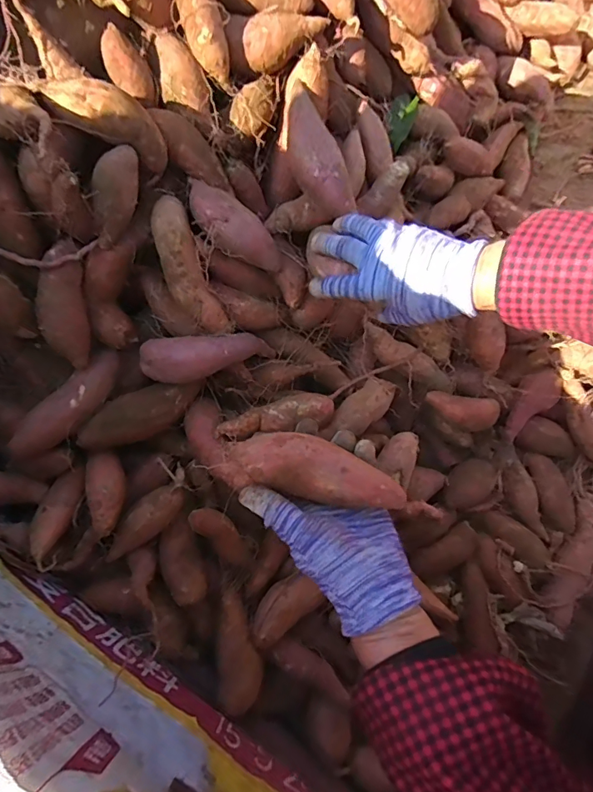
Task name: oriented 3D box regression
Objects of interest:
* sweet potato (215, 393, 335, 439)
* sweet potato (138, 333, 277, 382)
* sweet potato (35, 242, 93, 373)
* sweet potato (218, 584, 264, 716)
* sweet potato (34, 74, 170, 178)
[{"bbox_3d":[-0.020,0.020,0.466,0.113,0.026,0.036,-8,74,-3],"label":"sweet potato"},{"bbox_3d":[-0.088,-0.038,0.461,0.127,0.040,0.043,-10,74,-4],"label":"sweet potato"},{"bbox_3d":[-0.214,-0.083,0.428,0.035,0.034,0.112,-1,104,-1],"label":"sweet potato"},{"bbox_3d":[-0.056,0.248,0.460,0.040,0.035,0.111,-10,74,-4],"label":"sweet potato"},{"bbox_3d":[-0.155,-0.233,0.387,0.106,0.032,0.047,20,72,-25],"label":"sweet potato"}]

